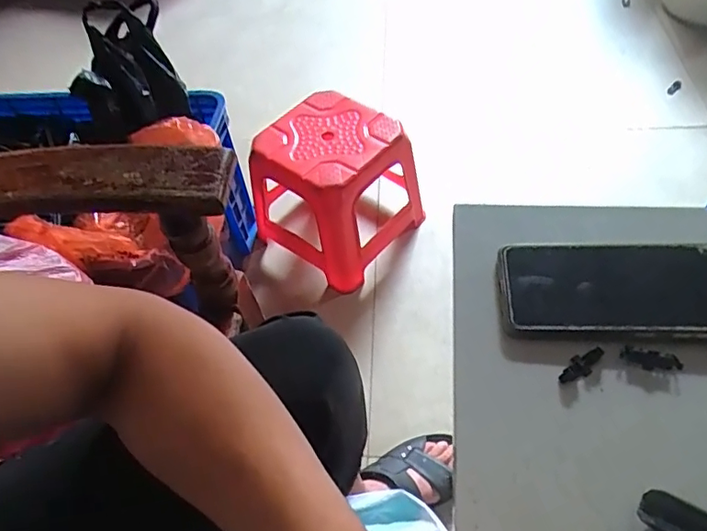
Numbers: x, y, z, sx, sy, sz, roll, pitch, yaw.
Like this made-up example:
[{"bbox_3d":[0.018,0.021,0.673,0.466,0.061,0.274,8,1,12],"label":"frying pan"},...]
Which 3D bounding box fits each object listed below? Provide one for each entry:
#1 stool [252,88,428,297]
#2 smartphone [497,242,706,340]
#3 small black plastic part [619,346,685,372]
[{"bbox_3d":[-0.038,-0.147,1.086,0.269,0.258,0.249,30,61,25],"label":"stool"},{"bbox_3d":[0.187,0.017,0.383,0.162,0.015,0.075,2,53,7],"label":"smartphone"},{"bbox_3d":[0.194,0.062,0.355,0.037,0.004,0.012,7,54,11],"label":"small black plastic part"}]

